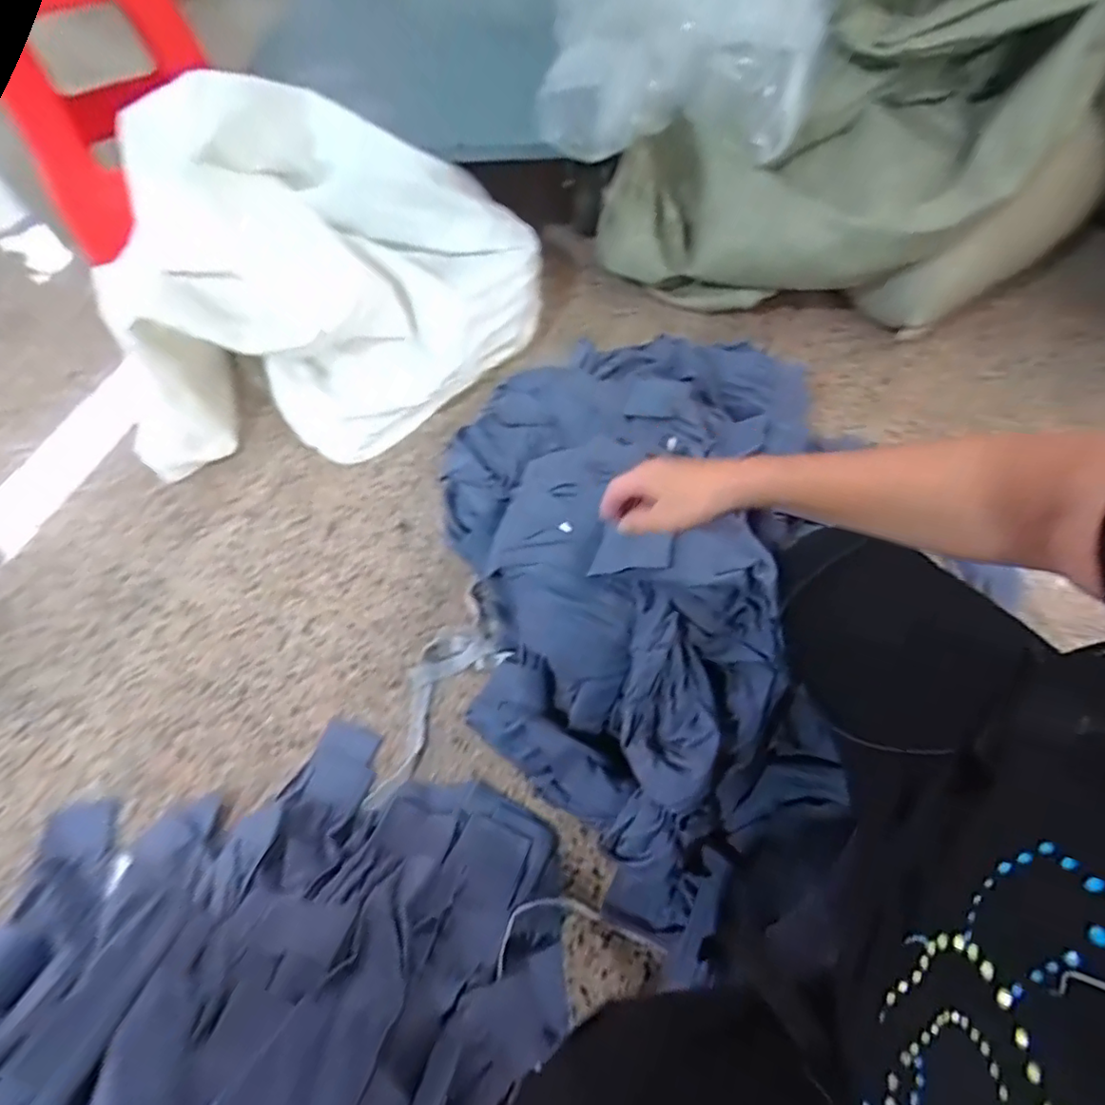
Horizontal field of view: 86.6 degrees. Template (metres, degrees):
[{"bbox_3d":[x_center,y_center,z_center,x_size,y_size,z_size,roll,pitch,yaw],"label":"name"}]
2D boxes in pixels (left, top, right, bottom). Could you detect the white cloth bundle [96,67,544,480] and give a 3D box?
[{"bbox_3d":[-0.354,-0.435,0.962,0.660,0.130,0.530,-8,95,-13],"label":"white cloth bundle"}]

